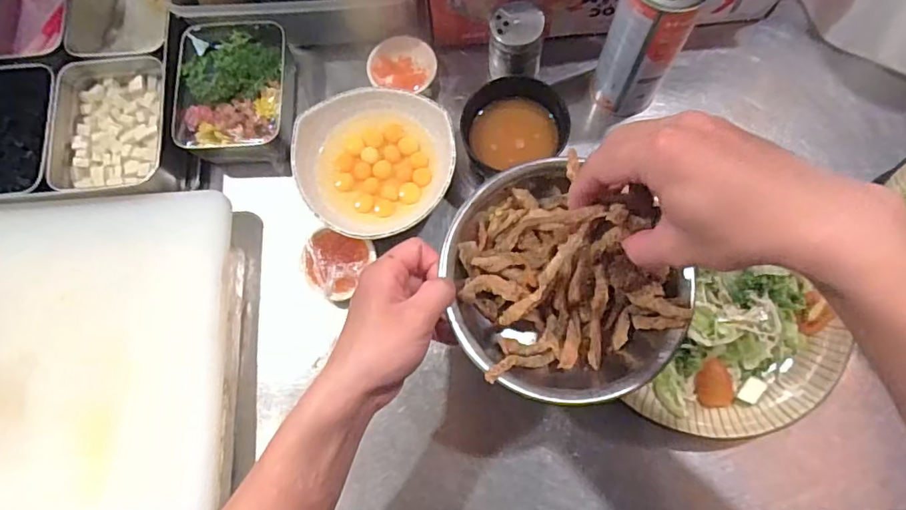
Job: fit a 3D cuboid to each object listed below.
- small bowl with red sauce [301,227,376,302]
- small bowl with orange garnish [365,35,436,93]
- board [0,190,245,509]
[{"bbox_3d":[-0.113,0.007,0.493,0.063,0.026,0.063,21,78,8],"label":"small bowl with red sauce"},{"bbox_3d":[-0.053,-0.201,0.560,0.072,0.029,0.062,14,77,7],"label":"small bowl with orange garnish"},{"bbox_3d":[-0.398,0.096,0.464,0.393,0.021,0.305,-4,76,2],"label":"board"}]

